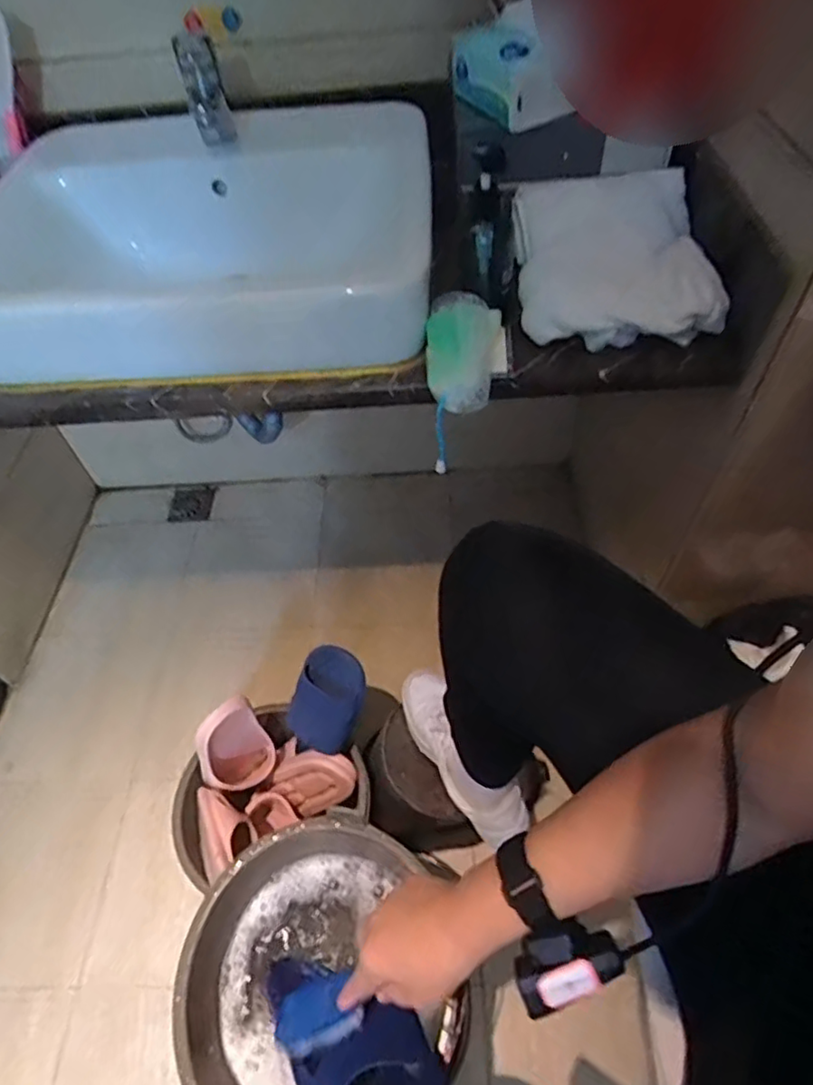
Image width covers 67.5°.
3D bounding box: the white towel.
[{"bbox_3d":[0.233,-0.324,0.691,0.204,0.081,0.231,-1,54,3],"label":"white towel"}]

